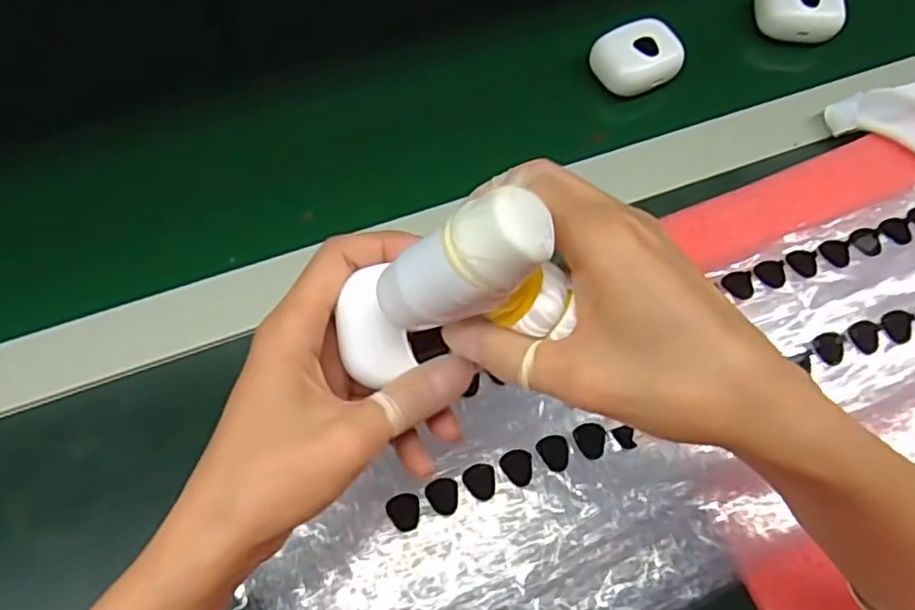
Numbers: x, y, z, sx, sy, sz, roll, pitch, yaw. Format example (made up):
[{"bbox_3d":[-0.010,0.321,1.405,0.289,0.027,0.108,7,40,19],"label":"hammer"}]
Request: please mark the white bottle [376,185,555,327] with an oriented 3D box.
[{"bbox_3d":[0.000,-0.010,0.196,0.020,0.056,0.023,12,58,-45],"label":"white bottle"}]

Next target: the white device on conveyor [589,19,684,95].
[{"bbox_3d":[0.121,-0.168,0.447,0.052,0.020,0.045,-30,72,-14],"label":"white device on conveyor"}]

